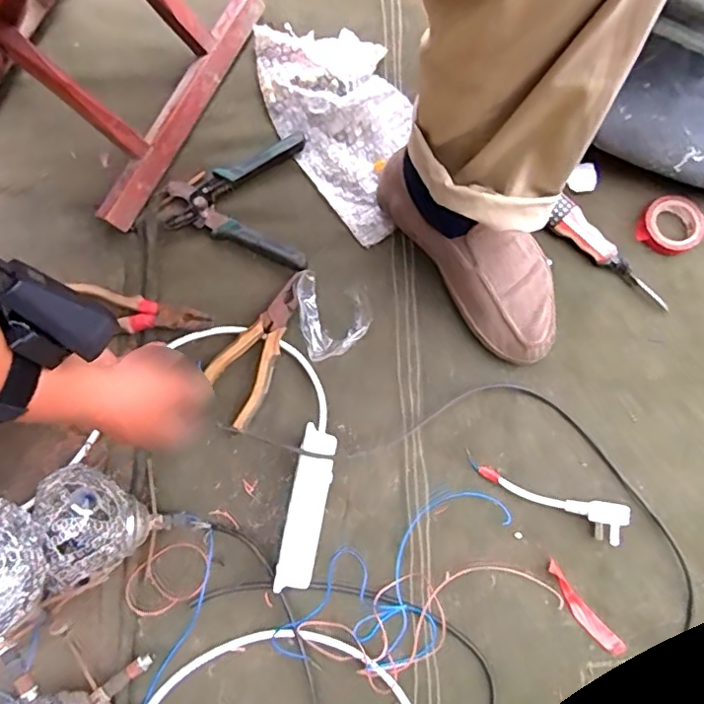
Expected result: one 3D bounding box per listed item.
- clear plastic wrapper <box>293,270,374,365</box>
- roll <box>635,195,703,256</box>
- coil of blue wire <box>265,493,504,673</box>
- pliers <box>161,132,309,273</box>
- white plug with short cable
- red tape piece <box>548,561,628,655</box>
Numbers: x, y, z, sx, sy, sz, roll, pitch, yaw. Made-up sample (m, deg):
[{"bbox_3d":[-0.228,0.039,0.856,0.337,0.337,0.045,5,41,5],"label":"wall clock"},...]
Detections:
[{"bbox_3d":[-0.019,-0.042,0.602,0.074,0.024,0.087,-16,79,-2],"label":"clear plastic wrapper"},{"bbox_3d":[0.339,-0.134,0.615,0.061,0.018,0.056,0,79,1],"label":"roll"},{"bbox_3d":[0.042,0.214,0.537,0.117,0.029,0.231,39,82,8],"label":"coil of blue wire"},{"bbox_3d":[-0.125,-0.162,0.627,0.147,0.014,0.150,-1,79,1],"label":"pliers"},{"bbox_3d":[0.185,0.140,0.563,0.155,0.030,0.036,21,80,5],"label":"white plug with short cable"},{"bbox_3d":[0.218,0.245,0.551,0.019,0.006,0.100,-38,81,-6],"label":"red tape piece"}]

